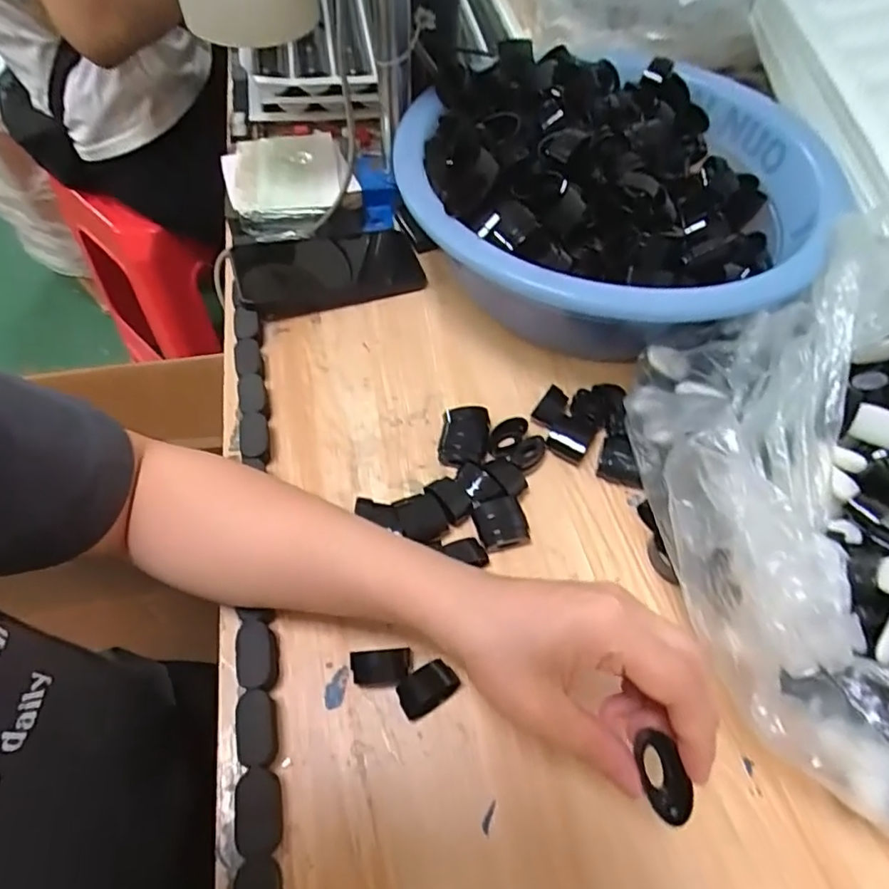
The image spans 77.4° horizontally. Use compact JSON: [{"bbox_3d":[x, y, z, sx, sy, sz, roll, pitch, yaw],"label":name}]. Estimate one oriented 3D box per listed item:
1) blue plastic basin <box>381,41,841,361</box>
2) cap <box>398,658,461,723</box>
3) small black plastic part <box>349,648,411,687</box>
[{"bbox_3d":[0.138,-0.209,0.469,0.296,0.122,0.333,7,56,5],"label":"blue plastic basin"},{"bbox_3d":[-0.009,0.138,0.312,0.033,0.017,0.020,-26,59,-16],"label":"cap"},{"bbox_3d":[-0.036,0.128,0.316,0.033,0.018,0.017,-6,56,-3],"label":"small black plastic part"}]

